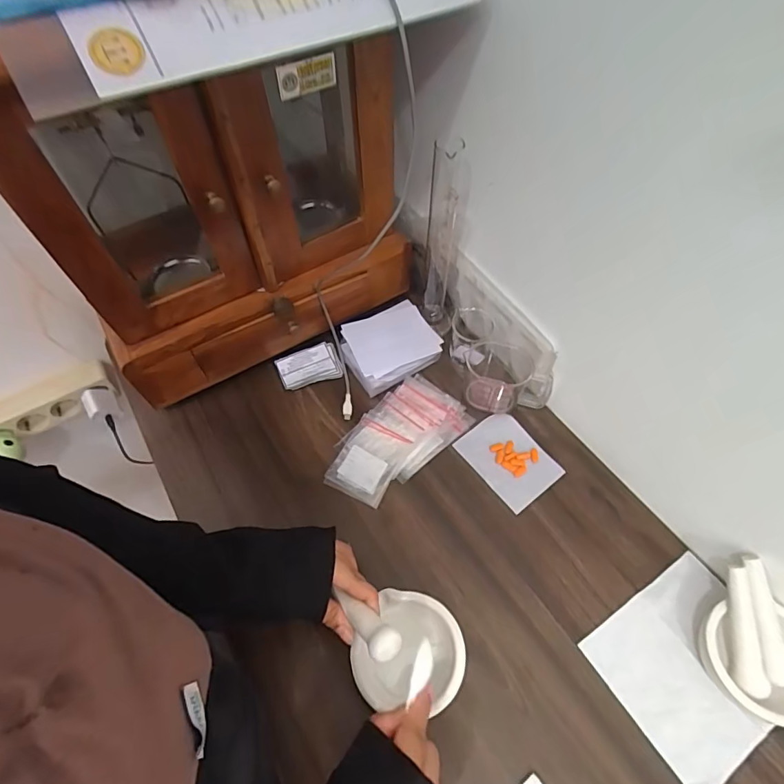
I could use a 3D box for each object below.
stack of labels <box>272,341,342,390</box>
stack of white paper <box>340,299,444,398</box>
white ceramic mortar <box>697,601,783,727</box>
[{"bbox_3d":[-0.113,-0.035,0.635,0.082,0.012,0.054,-17,59,-9],"label":"stack of labels"},{"bbox_3d":[-0.001,-0.063,0.627,0.121,0.028,0.097,-28,61,-15],"label":"stack of white paper"},{"bbox_3d":[0.333,0.245,0.422,0.085,0.045,0.090,0,58,2],"label":"white ceramic mortar"}]

